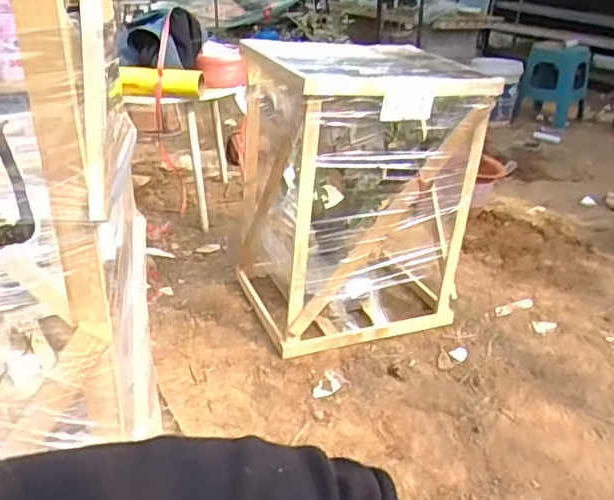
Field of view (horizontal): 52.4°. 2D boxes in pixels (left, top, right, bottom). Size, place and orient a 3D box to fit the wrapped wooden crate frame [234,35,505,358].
[{"bbox_3d":[0.139,-0.161,1.683,0.546,0.684,0.466,-6,28,-16],"label":"wrapped wooden crate frame"}]

